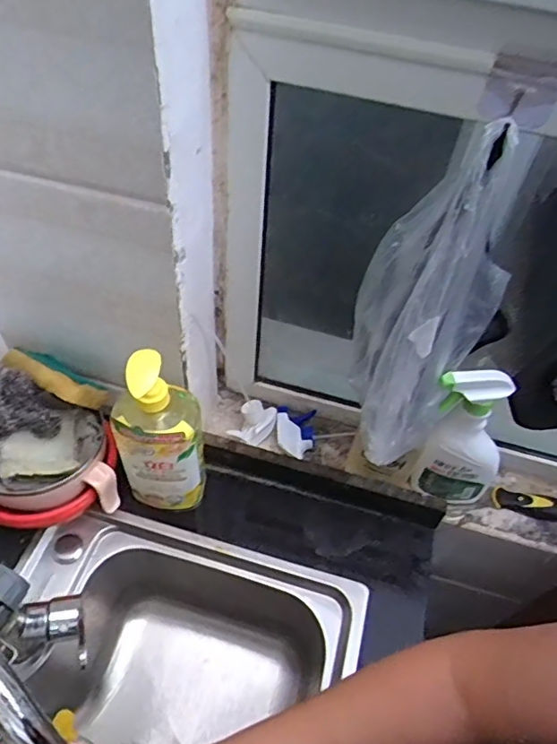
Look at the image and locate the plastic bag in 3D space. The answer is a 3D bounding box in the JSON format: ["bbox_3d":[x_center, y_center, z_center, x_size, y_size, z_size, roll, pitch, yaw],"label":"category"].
[{"bbox_3d":[0.152,-0.062,0.565,0.134,0.323,0.145,-17,55,-18],"label":"plastic bag"}]

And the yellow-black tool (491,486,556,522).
[{"bbox_3d":[0.355,0.182,0.760,0.108,0.029,0.035,15,52,6],"label":"yellow-black tool"}]

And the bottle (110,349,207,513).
[{"bbox_3d":[-0.135,0.079,0.633,0.097,0.257,0.069,-10,54,-13],"label":"bottle"}]

